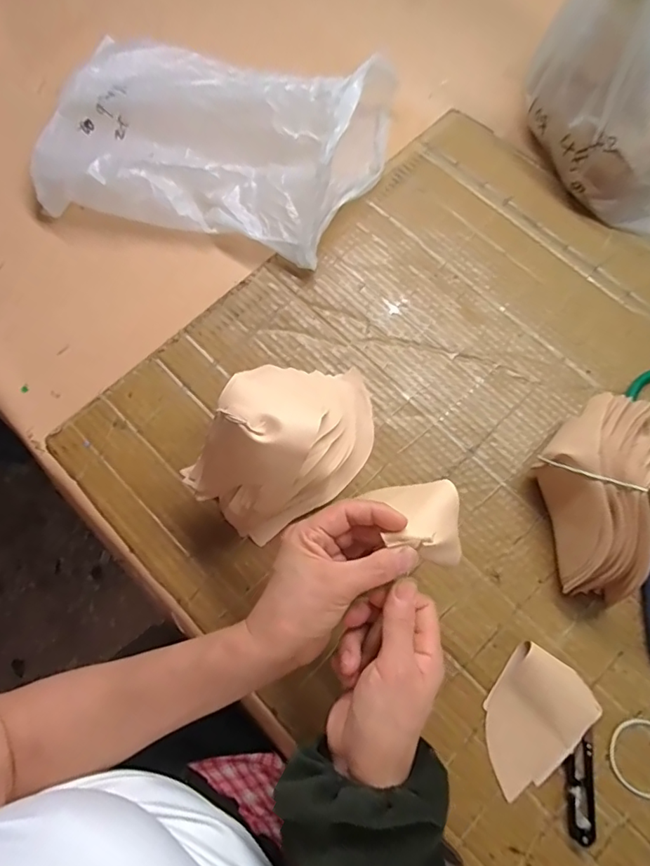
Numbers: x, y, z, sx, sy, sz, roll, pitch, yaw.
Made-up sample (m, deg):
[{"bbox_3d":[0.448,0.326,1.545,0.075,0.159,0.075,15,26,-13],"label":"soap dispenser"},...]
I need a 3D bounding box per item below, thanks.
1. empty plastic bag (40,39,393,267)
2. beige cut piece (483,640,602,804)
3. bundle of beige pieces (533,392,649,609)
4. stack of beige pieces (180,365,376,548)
[{"bbox_3d":[-0.119,-0.327,0.526,0.353,0.086,0.247,14,73,4],"label":"empty plastic bag"},{"bbox_3d":[0.167,0.234,0.395,0.073,0.016,0.104,35,76,10],"label":"beige cut piece"},{"bbox_3d":[0.229,0.049,0.414,0.102,0.082,0.162,26,74,7],"label":"bundle of beige pieces"},{"bbox_3d":[-0.023,-0.003,0.409,0.113,0.126,0.181,32,75,9],"label":"stack of beige pieces"}]

